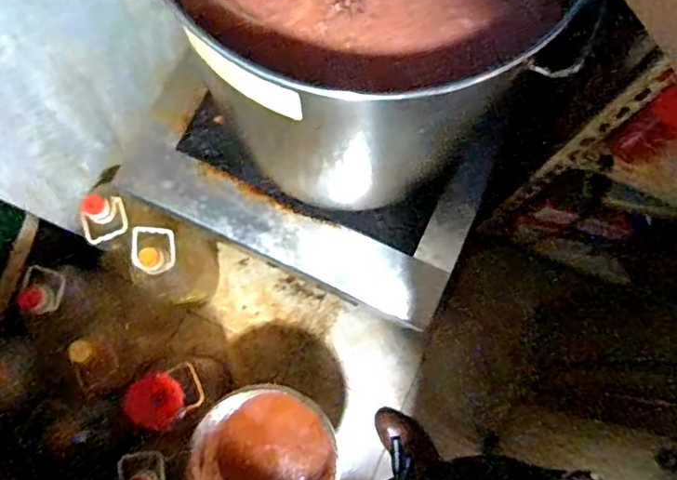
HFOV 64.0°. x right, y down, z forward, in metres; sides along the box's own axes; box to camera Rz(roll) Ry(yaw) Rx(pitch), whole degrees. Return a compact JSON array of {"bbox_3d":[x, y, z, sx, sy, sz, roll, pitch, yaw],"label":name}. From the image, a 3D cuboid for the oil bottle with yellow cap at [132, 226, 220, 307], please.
[{"bbox_3d":[-0.363,0.061,1.240,0.129,0.319,0.169,-11,79,-2],"label":"oil bottle with yellow cap"}]

